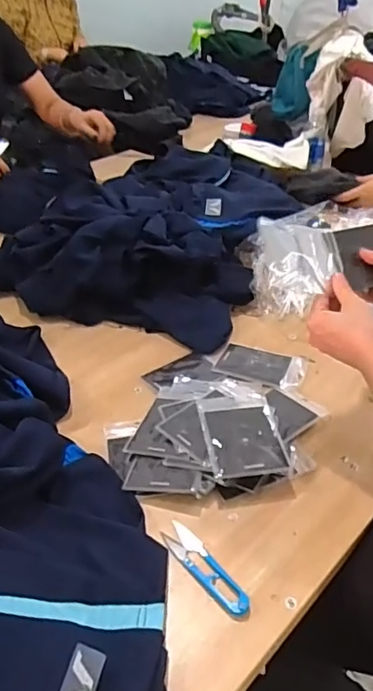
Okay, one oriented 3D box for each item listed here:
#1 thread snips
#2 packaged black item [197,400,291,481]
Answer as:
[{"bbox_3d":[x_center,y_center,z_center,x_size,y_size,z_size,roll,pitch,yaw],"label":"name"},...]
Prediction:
[{"bbox_3d":[0.019,0.222,0.545,0.033,0.005,0.117,-28,43,-31],"label":"thread snips"},{"bbox_3d":[0.068,0.109,0.651,0.093,0.011,0.114,0,40,-9],"label":"packaged black item"}]

